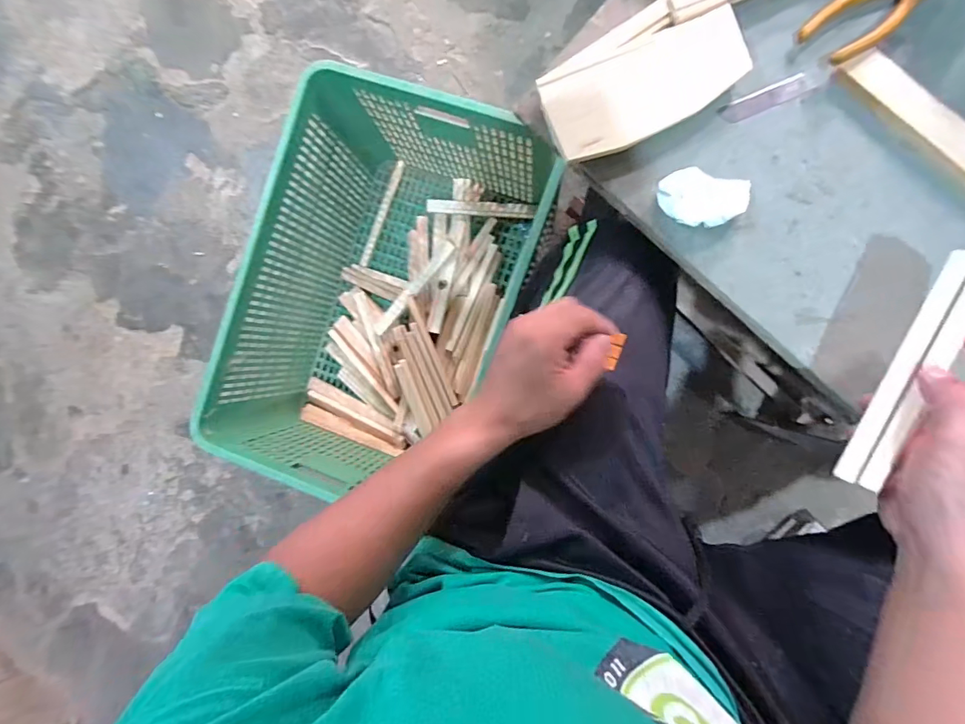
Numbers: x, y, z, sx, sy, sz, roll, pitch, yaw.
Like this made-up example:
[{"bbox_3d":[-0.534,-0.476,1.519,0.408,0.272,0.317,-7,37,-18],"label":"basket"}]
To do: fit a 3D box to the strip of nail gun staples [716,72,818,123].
[{"bbox_3d":[0.269,-0.249,0.420,0.085,0.004,0.020,-20,96,6],"label":"strip of nail gun staples"}]

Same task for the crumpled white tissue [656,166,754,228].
[{"bbox_3d":[0.206,-0.151,0.417,0.080,0.025,0.047,11,93,7],"label":"crumpled white tissue"}]

